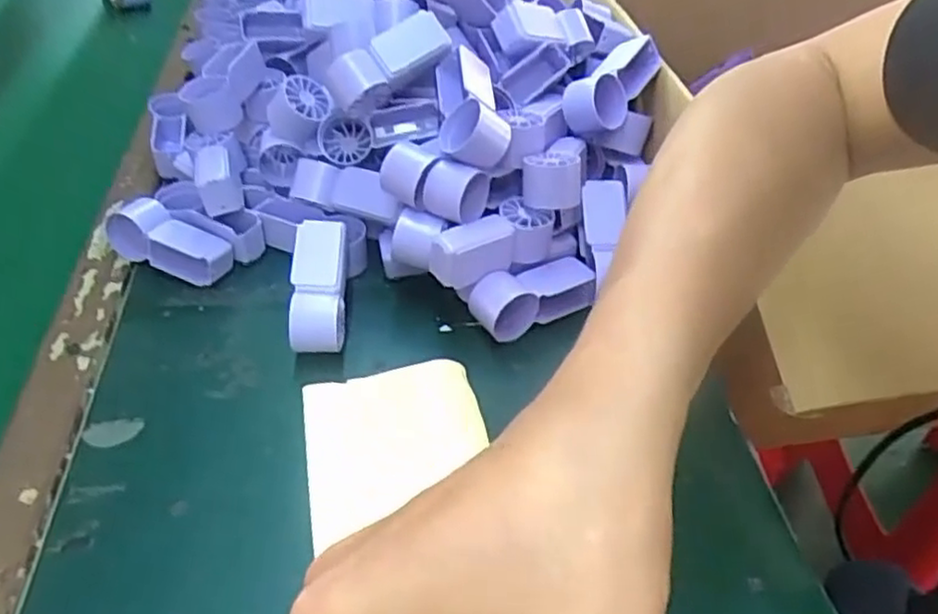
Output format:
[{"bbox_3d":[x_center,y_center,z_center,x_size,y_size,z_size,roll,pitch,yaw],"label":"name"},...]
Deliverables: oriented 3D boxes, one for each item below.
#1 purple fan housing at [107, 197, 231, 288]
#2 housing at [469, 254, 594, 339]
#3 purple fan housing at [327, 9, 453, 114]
[{"bbox_3d":[-0.219,-0.047,0.520,0.089,0.037,0.034,19,45,17],"label":"purple fan housing"},{"bbox_3d":[0.045,-0.008,0.493,0.086,0.038,0.034,-17,46,-20],"label":"housing"},{"bbox_3d":[-0.055,-0.171,0.497,0.088,0.032,0.038,-33,47,4],"label":"purple fan housing"}]

